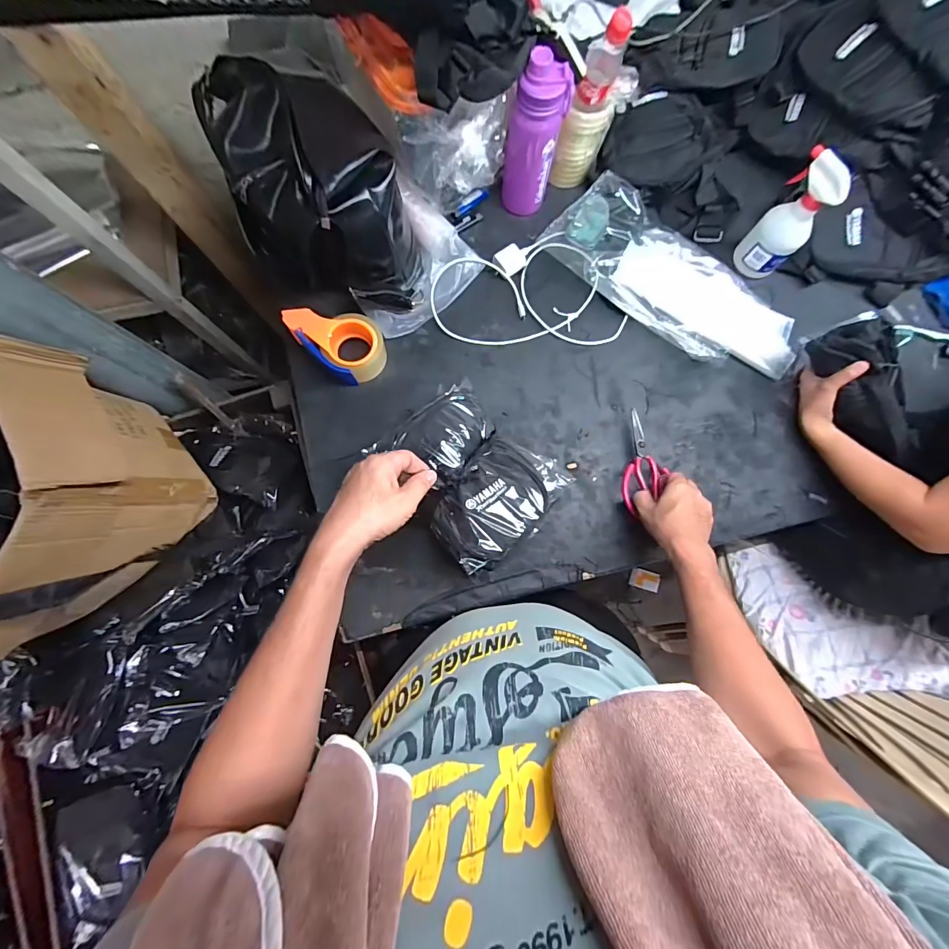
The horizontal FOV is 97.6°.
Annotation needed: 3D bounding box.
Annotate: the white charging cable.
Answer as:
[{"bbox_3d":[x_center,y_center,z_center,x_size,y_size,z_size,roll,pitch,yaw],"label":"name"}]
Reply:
[{"bbox_3d":[0.089,-0.299,0.724,0.302,0.029,0.220,-22,81,-5],"label":"white charging cable"}]

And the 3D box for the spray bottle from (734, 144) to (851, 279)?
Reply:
[{"bbox_3d":[0.505,-0.407,0.663,0.087,0.163,0.066,42,82,6],"label":"spray bottle"}]

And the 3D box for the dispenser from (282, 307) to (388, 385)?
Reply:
[{"bbox_3d":[-0.221,-0.221,0.682,0.144,0.061,0.106,43,82,6],"label":"dispenser"}]

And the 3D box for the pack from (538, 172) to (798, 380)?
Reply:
[{"bbox_3d":[0.357,-0.334,0.733,0.474,0.034,0.195,38,82,6],"label":"pack"}]

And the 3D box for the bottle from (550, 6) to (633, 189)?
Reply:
[{"bbox_3d":[0.178,-0.574,0.648,0.071,0.220,0.071,32,81,5],"label":"bottle"}]

